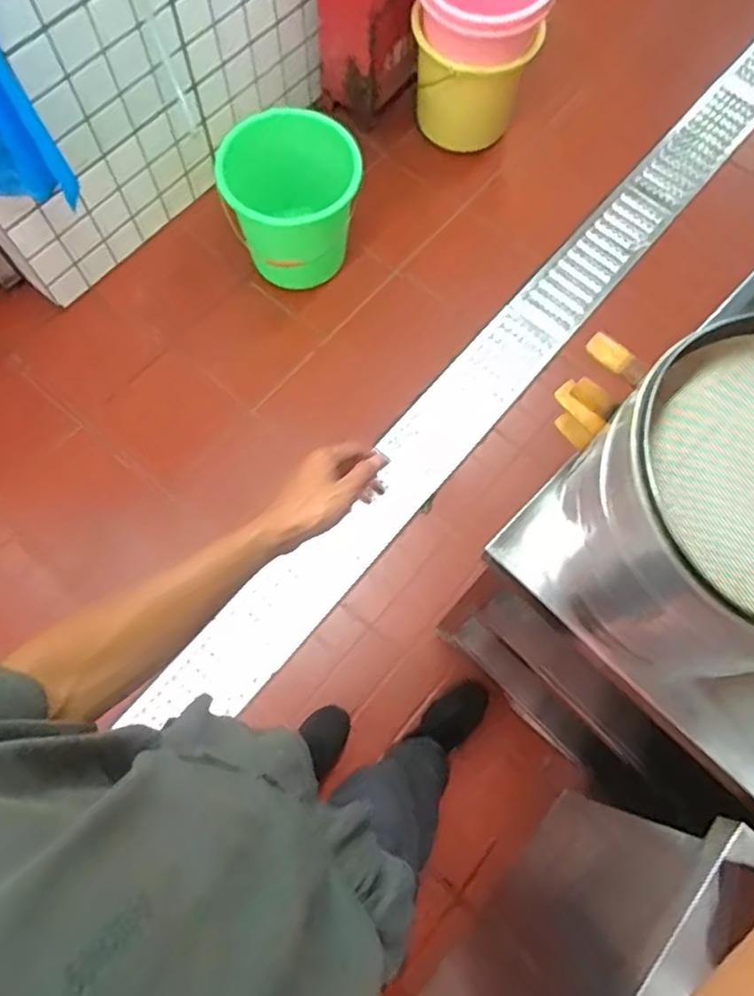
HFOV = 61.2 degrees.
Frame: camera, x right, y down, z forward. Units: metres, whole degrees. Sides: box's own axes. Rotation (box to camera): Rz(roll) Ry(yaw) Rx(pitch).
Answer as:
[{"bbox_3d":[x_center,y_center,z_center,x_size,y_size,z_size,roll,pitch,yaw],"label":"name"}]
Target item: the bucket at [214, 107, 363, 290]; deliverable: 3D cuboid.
[{"bbox_3d":[-0.217,-0.753,1.619,0.303,0.321,0.276,1,72,-2],"label":"bucket"}]

